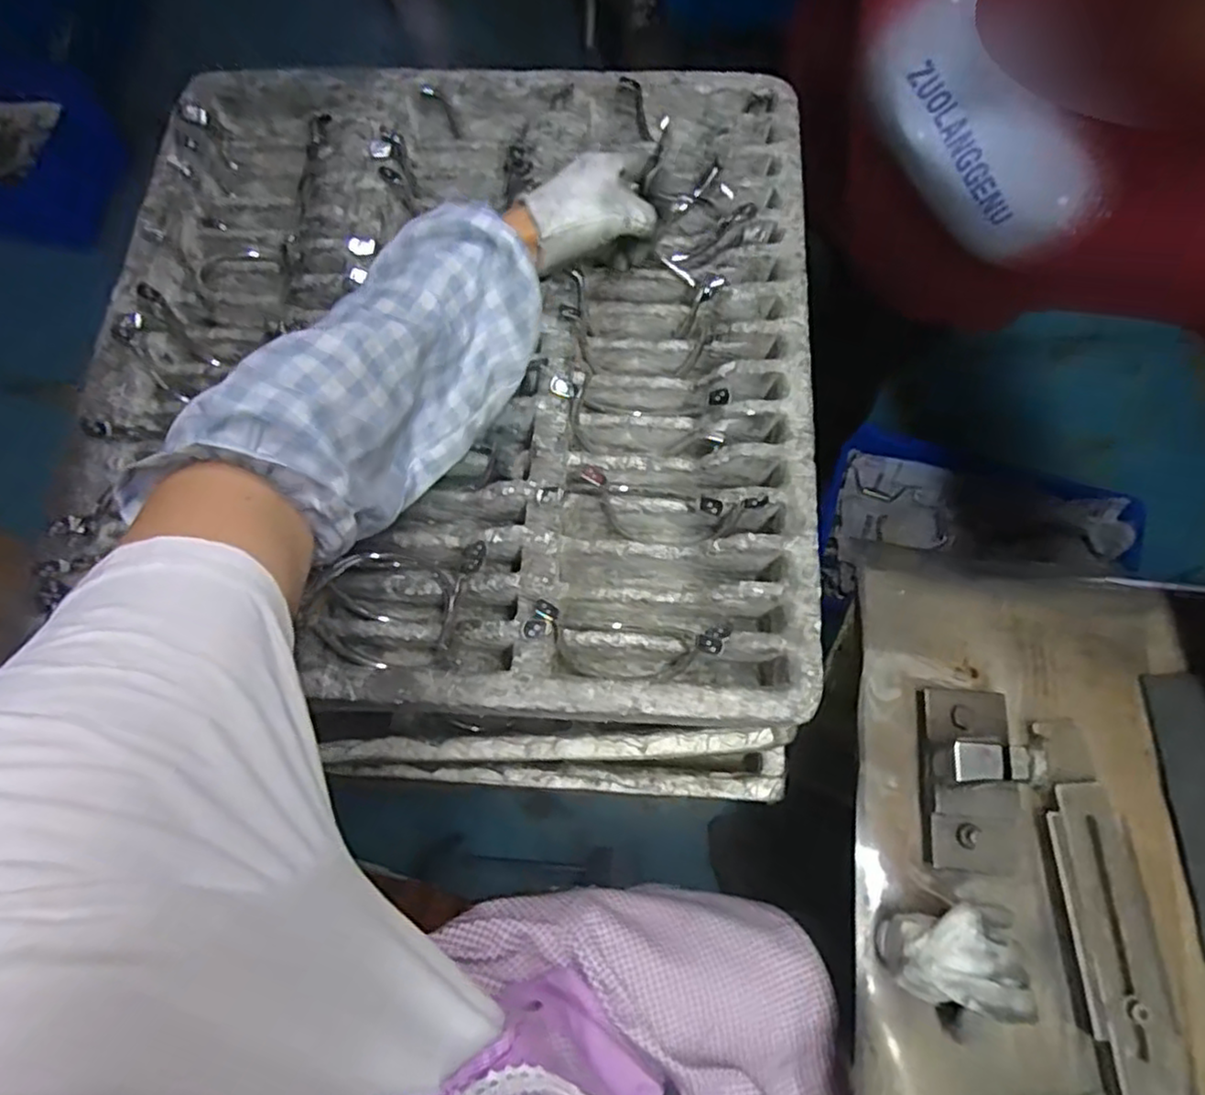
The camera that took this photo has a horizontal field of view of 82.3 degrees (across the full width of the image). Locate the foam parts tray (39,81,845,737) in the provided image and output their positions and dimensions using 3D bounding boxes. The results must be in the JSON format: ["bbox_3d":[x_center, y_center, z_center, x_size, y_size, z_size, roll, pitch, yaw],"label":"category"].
[{"bbox_3d":[-0.115,-0.147,0.547,0.525,0.068,0.546,1,73,3],"label":"foam parts tray"}]

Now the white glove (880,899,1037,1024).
[{"bbox_3d":[0.250,0.283,0.482,0.097,0.061,0.067,10,74,5],"label":"white glove"}]

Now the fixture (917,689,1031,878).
[{"bbox_3d":[0.279,0.171,0.506,0.066,0.076,0.129,4,73,3],"label":"fixture"}]

